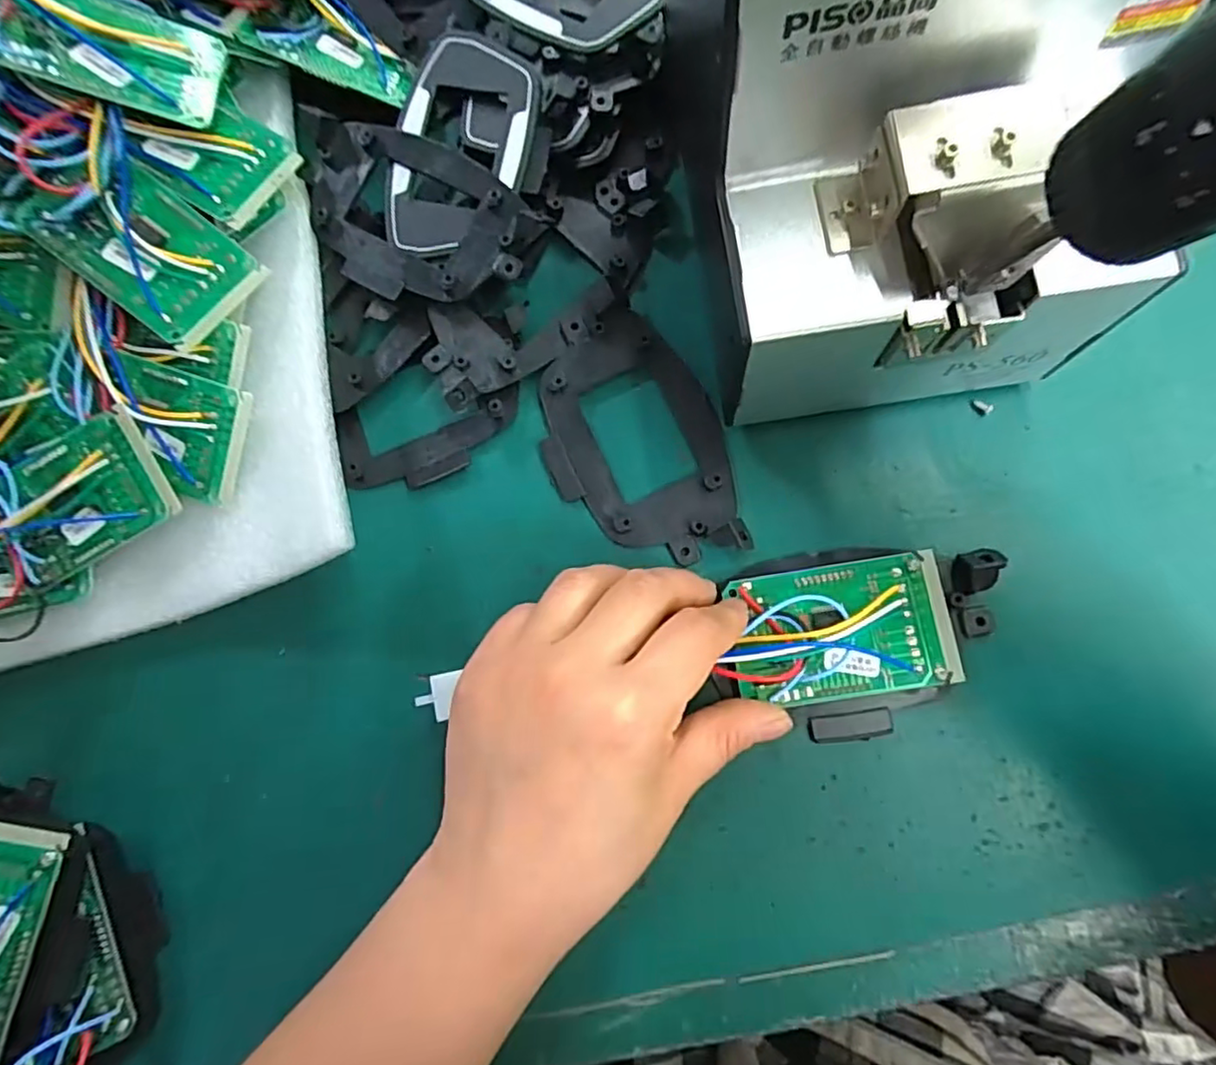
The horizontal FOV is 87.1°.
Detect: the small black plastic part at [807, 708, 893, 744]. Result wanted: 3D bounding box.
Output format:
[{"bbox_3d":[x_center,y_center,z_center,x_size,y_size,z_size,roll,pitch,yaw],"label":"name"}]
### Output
[{"bbox_3d":[0.091,0.073,0.239,0.030,0.004,0.010,-10,79,6],"label":"small black plastic part"}]

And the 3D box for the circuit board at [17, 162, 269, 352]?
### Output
[{"bbox_3d":[-0.187,-0.115,0.258,0.078,0.010,0.049,38,77,-9],"label":"circuit board"}]

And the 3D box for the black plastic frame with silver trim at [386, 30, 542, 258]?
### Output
[{"bbox_3d":[-0.064,-0.171,0.283,0.061,0.007,0.103,11,81,9],"label":"black plastic frame with silver trim"}]

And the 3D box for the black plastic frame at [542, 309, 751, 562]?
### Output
[{"bbox_3d":[0.011,-0.039,0.268,0.072,0.007,0.111,-20,78,3],"label":"black plastic frame"}]

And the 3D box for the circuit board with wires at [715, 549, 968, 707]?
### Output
[{"bbox_3d":[0.087,0.037,0.239,0.081,0.014,0.050,-9,81,4],"label":"circuit board with wires"}]

